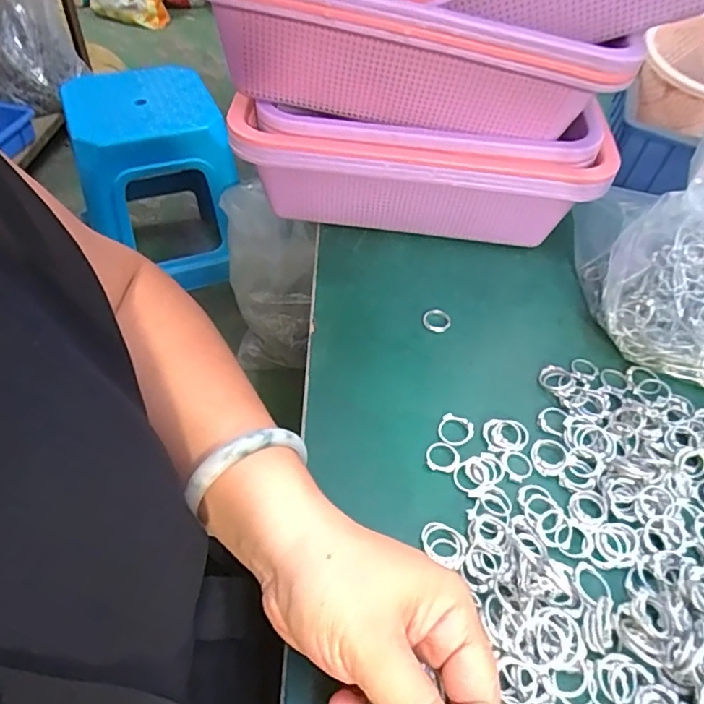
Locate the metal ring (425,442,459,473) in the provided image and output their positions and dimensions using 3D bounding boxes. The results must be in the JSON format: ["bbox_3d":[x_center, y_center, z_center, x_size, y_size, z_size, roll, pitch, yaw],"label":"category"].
[{"bbox_3d":[0.057,0.065,0.339,0.020,0.004,0.019,3,49,-3],"label":"metal ring"}]

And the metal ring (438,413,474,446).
[{"bbox_3d":[0.068,0.052,0.352,0.023,0.004,0.023,3,49,-3],"label":"metal ring"}]

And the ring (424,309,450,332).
[{"bbox_3d":[0.066,-0.025,0.418,0.021,0.004,0.021,3,49,-3],"label":"ring"}]

